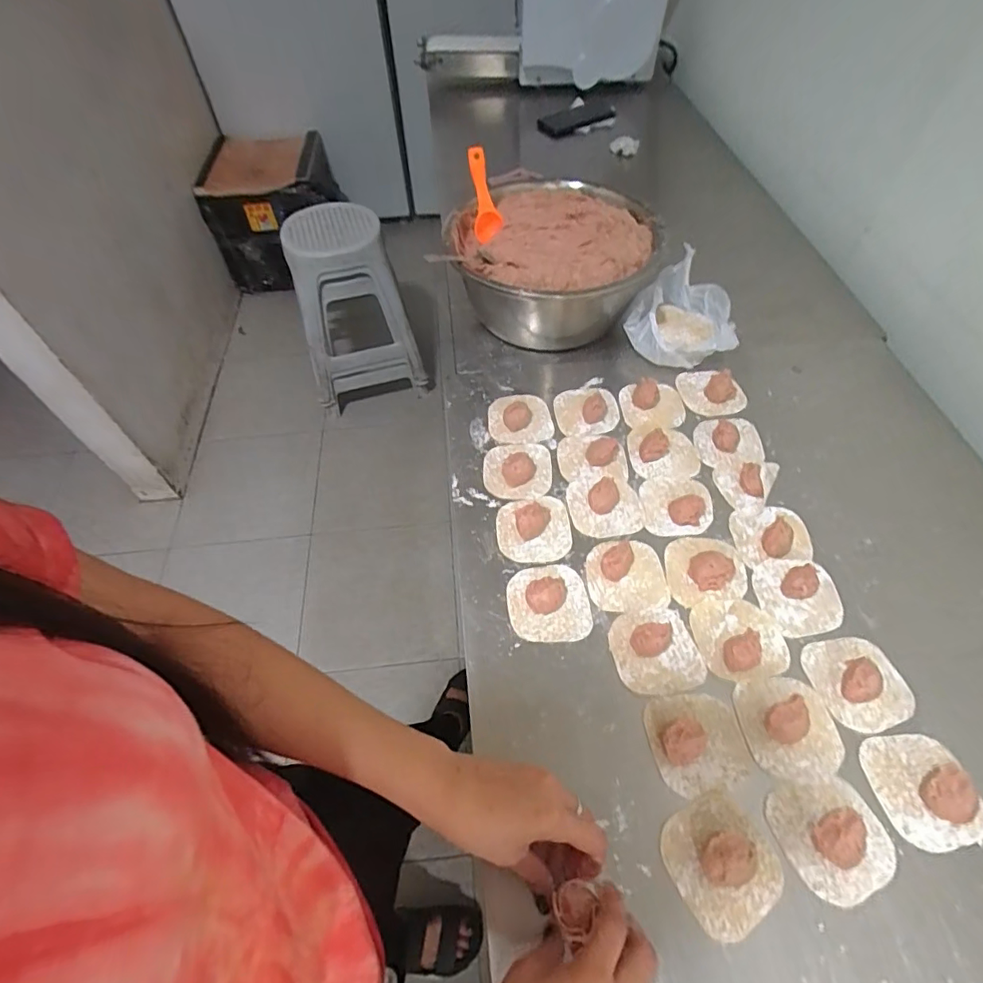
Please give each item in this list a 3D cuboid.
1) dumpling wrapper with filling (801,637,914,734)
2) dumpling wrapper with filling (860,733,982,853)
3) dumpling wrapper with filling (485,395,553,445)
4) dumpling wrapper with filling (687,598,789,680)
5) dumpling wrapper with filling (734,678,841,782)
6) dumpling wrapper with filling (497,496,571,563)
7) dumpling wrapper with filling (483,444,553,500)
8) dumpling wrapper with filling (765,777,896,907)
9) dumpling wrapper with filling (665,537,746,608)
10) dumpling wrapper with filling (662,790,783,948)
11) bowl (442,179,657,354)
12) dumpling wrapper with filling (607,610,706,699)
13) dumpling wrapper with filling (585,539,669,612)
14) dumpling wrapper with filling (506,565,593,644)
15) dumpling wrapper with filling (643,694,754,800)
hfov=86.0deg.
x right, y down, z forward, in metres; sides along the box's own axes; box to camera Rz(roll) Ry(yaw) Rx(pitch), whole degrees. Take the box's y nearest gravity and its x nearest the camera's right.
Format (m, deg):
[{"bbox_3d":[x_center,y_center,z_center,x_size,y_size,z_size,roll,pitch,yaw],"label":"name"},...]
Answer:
[{"bbox_3d":[0.325,0.163,0.460,0.079,0.020,0.078,-15,56,-9],"label":"dumpling wrapper with filling"},{"bbox_3d":[0.342,0.231,0.412,0.072,0.020,0.079,-8,55,-4],"label":"dumpling wrapper with filling"},{"bbox_3d":[0.035,-0.095,0.644,0.078,0.023,0.075,-4,55,-1],"label":"dumpling wrapper with filling"},{"bbox_3d":[0.230,0.130,0.483,0.076,0.033,0.076,-8,55,-4],"label":"dumpling wrapper with filling"},{"bbox_3d":[0.250,0.193,0.437,0.075,0.020,0.080,-5,55,-2],"label":"dumpling wrapper with filling"},{"bbox_3d":[0.045,0.035,0.558,0.077,0.023,0.078,-5,55,-2],"label":"dumpling wrapper with filling"},{"bbox_3d":[0.030,-0.027,0.602,0.076,0.016,0.077,1,55,2],"label":"dumpling wrapper with filling"},{"bbox_3d":[0.257,0.257,0.390,0.081,0.022,0.072,-9,55,-5],"label":"dumpling wrapper with filling"},{"bbox_3d":[0.216,0.073,0.529,0.080,0.019,0.071,-9,55,-5],"label":"dumpling wrapper with filling"},{"bbox_3d":[0.170,0.270,0.386,0.075,0.019,0.074,-31,60,-19],"label":"dumpling wrapper with filling"},{"bbox_3d":[0.082,-0.305,0.735,0.264,0.124,0.257,-1,55,1],"label":"bowl"},{"bbox_3d":[0.150,0.141,0.479,0.076,0.026,0.077,-13,55,-7],"label":"dumpling wrapper with filling"},{"bbox_3d":[0.136,0.079,0.525,0.078,0.023,0.076,-5,55,-2],"label":"dumpling wrapper with filling"},{"bbox_3d":[0.055,0.104,0.508,0.077,0.021,0.077,-6,55,-3],"label":"dumpling wrapper with filling"},{"bbox_3d":[0.172,0.204,0.434,0.077,0.022,0.074,-9,55,-4],"label":"dumpling wrapper with filling"}]

